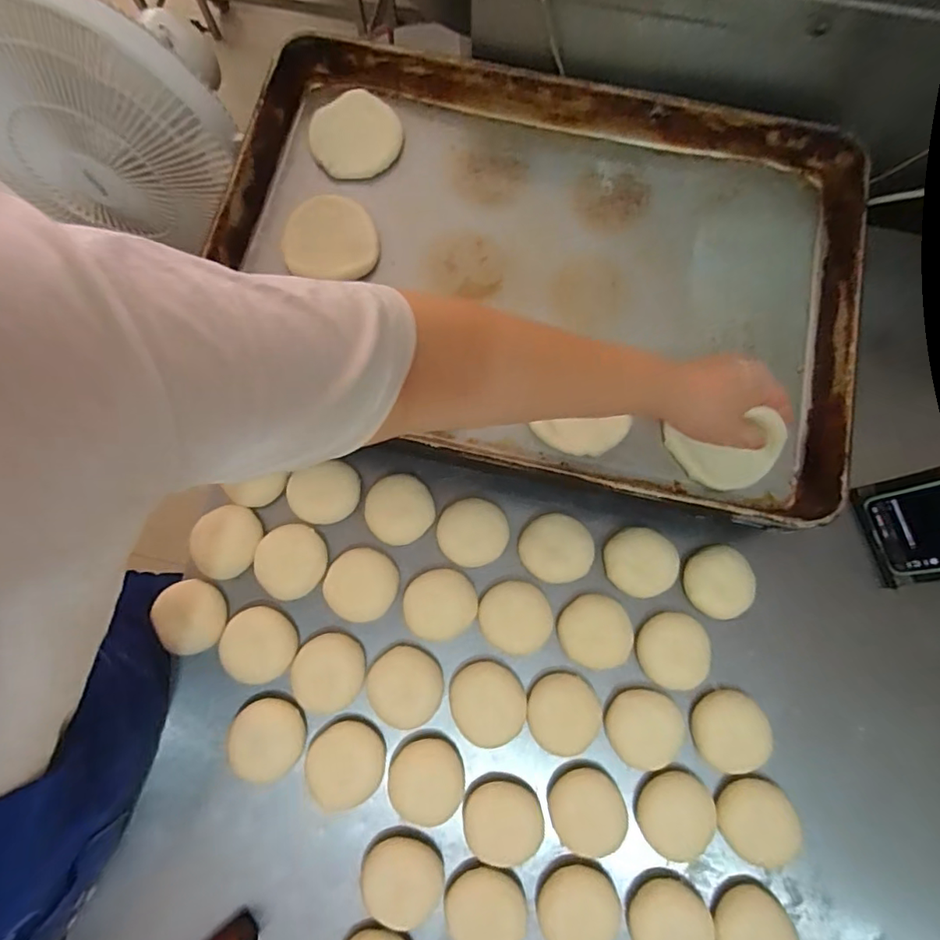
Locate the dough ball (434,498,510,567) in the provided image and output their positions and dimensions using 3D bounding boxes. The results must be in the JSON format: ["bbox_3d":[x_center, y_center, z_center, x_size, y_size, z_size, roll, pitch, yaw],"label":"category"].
[{"bbox_3d":[0.003,0.060,0.514,0.066,0.017,0.061,0,78,0],"label":"dough ball"}]

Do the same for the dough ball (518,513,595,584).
[{"bbox_3d":[0.083,0.075,0.509,0.069,0.014,0.063,0,78,0],"label":"dough ball"}]

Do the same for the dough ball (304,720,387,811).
[{"bbox_3d":[-0.110,0.261,0.470,0.069,0.013,0.069,0,78,0],"label":"dough ball"}]

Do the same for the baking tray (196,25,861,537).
[{"bbox_3d":[0.061,-0.195,0.524,0.598,0.059,0.404,12,78,2],"label":"baking tray"}]

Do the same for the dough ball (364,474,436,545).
[{"bbox_3d":[-0.067,0.038,0.514,0.063,0.014,0.064,0,78,0],"label":"dough ball"}]

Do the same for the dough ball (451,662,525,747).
[{"bbox_3d":[0.016,0.211,0.481,0.064,0.014,0.071,-6,78,-2],"label":"dough ball"}]

